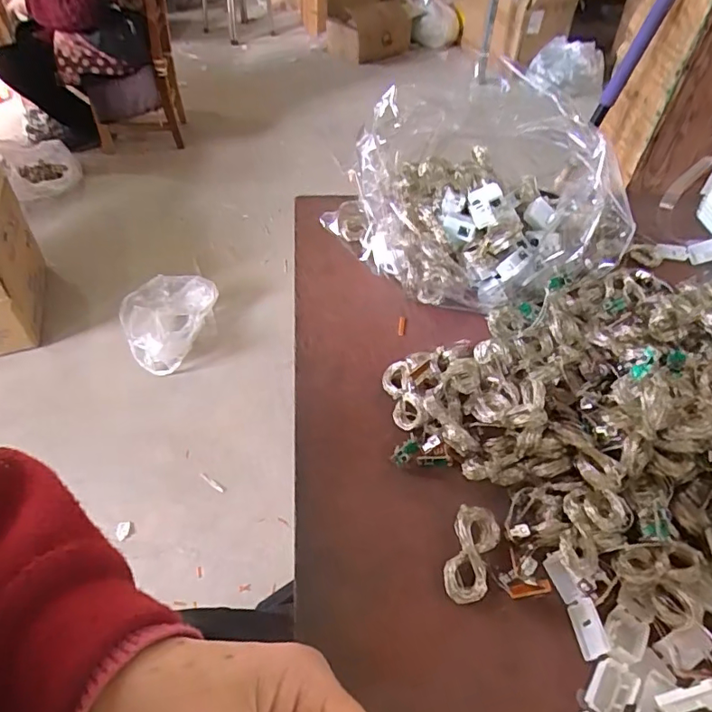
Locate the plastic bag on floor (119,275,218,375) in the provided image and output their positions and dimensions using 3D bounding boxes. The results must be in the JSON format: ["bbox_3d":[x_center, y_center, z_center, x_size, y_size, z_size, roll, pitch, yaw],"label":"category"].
[{"bbox_3d":[-0.511,-0.105,1.378,0.202,0.093,0.288,8,48,4],"label":"plastic bag on floor"}]

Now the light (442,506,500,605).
[{"bbox_3d":[0.069,0.119,0.312,0.026,0.007,0.056,17,49,12],"label":"light"}]

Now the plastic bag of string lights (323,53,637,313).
[{"bbox_3d":[0.096,-0.135,0.456,0.175,0.146,0.226,-19,51,-21],"label":"plastic bag of string lights"}]

